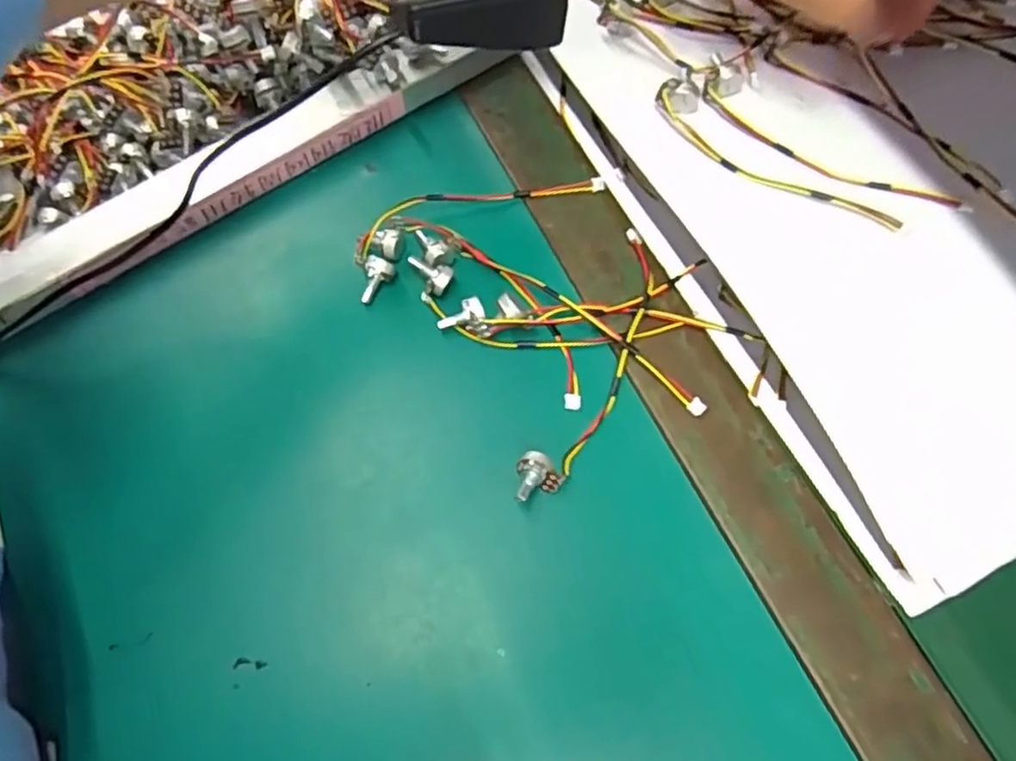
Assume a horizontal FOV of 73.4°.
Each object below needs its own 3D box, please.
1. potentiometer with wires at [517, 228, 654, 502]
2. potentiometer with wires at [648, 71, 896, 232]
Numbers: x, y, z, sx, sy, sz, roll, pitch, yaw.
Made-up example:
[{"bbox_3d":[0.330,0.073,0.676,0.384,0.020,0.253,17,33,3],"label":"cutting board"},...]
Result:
[{"bbox_3d":[0.046,-0.010,0.342,0.028,0.014,0.161,23,70,11],"label":"potentiometer with wires"},{"bbox_3d":[0.136,-0.115,0.359,0.037,0.014,0.139,-35,71,-12],"label":"potentiometer with wires"}]

